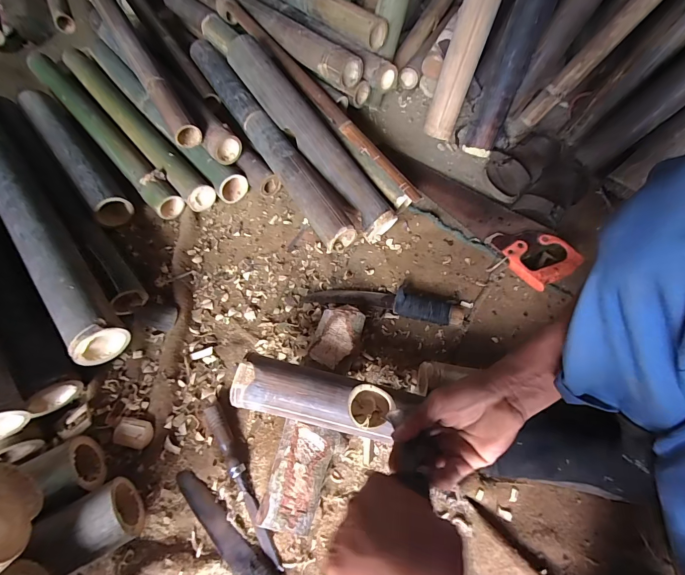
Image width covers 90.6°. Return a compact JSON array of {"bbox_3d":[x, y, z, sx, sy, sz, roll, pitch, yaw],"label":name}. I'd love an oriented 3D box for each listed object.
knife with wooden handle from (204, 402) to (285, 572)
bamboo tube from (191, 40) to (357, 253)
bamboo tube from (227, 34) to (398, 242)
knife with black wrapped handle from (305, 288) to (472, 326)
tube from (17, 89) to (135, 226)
[{"bbox_3d":[-0.145,0.280,0.492,0.025,0.020,0.237,-27,67,-17],"label":"knife with wooden handle"},{"bbox_3d":[-0.168,-0.331,0.722,0.070,0.070,0.636,-28,67,-17],"label":"bamboo tube"},{"bbox_3d":[-0.068,-0.316,0.703,0.085,0.072,0.505,-37,86,-21],"label":"bamboo tube"},{"bbox_3d":[0.081,0.023,0.638,0.297,0.033,0.054,10,61,1],"label":"knife with black wrapped handle"},{"bbox_3d":[-0.586,-0.296,0.741,0.072,0.057,0.429,-35,69,-20],"label":"tube"}]

